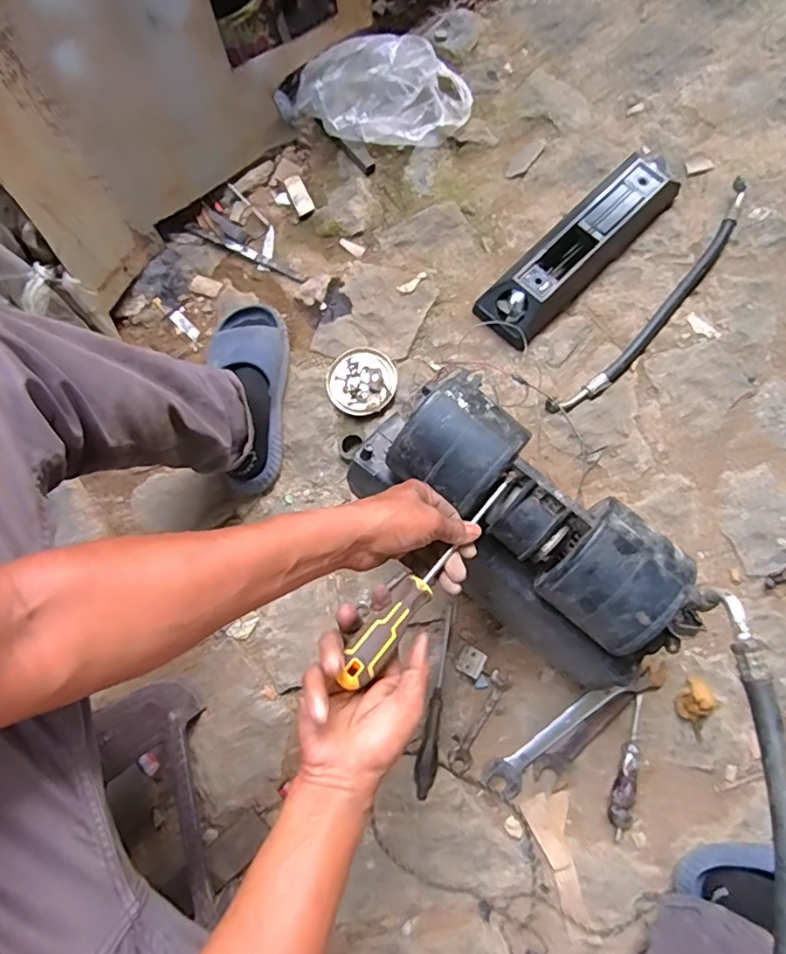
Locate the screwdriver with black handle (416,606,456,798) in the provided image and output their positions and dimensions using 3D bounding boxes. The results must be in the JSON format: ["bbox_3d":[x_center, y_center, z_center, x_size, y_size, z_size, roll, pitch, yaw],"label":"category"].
[{"bbox_3d":[0.063,0.301,0.780,0.025,0.022,0.247,11,77,4],"label":"screwdriver with black handle"}]

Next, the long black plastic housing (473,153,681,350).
[{"bbox_3d":[0.294,-0.364,0.898,0.382,0.063,0.101,-44,79,-8],"label":"long black plastic housing"}]

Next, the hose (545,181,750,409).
[{"bbox_3d":[0.416,-0.273,0.893,0.057,0.025,0.495,40,81,10],"label":"hose"}]

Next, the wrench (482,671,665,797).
[{"bbox_3d":[0.241,0.344,0.775,0.261,0.013,0.049,-33,78,-6],"label":"wrench"}]

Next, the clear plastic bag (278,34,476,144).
[{"bbox_3d":[-0.027,-0.639,0.952,0.327,0.120,0.140,-10,77,-1],"label":"clear plastic bag"}]

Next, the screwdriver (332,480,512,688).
[{"bbox_3d":[0.039,0.084,0.515,0.030,0.032,0.252,39,57,10],"label":"screwdriver"}]

